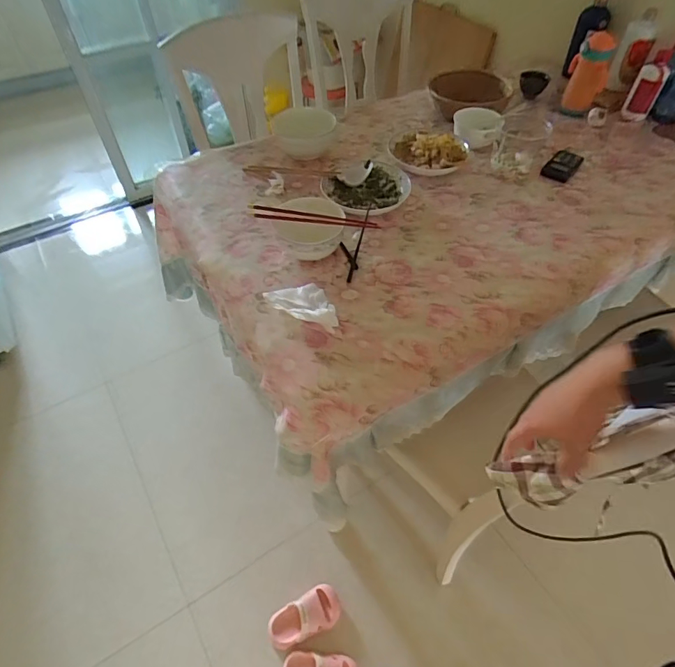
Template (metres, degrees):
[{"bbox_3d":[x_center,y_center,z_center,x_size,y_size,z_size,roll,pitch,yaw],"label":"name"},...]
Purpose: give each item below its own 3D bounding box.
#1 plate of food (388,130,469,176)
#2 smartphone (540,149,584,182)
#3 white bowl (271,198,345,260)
[{"bbox_3d":[0.204,-0.421,1.031,0.181,0.046,0.168,0,51,0],"label":"plate of food"},{"bbox_3d":[0.535,-0.400,1.048,0.066,0.011,0.134,32,57,23],"label":"smartphone"},{"bbox_3d":[-0.050,-0.185,0.814,0.122,0.074,0.123,1,51,0],"label":"white bowl"}]

